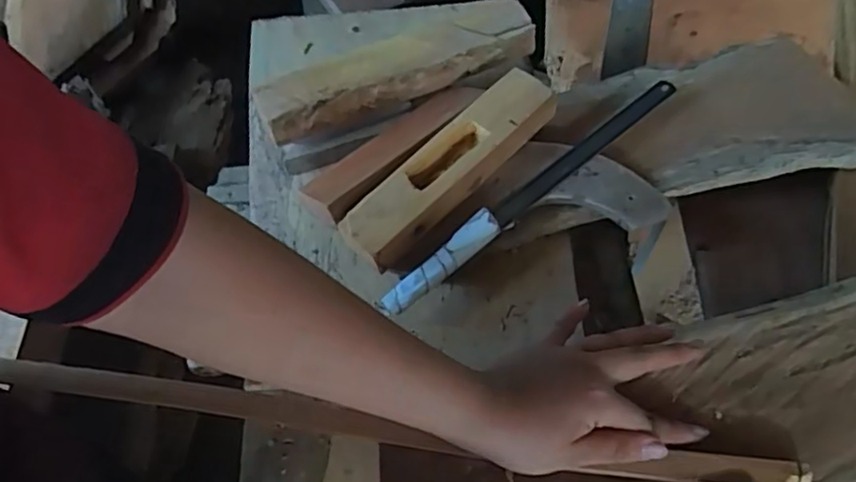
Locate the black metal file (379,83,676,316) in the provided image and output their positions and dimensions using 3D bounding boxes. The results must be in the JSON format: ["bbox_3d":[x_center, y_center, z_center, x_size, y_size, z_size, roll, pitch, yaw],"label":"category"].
[{"bbox_3d":[0.092,-0.045,0.520,0.310,0.018,0.020,-37,67,-16],"label":"black metal file"}]

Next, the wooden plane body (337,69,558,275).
[{"bbox_3d":[0.019,-0.060,0.519,0.052,0.037,0.205,39,71,20],"label":"wooden plane body"}]

